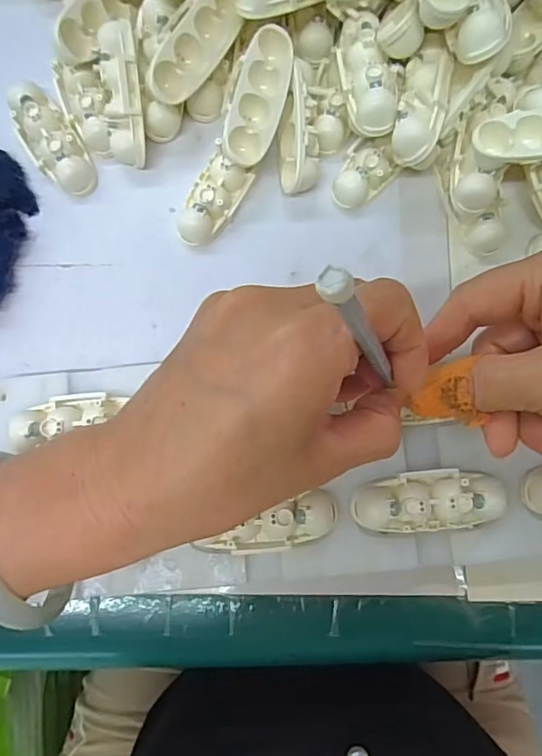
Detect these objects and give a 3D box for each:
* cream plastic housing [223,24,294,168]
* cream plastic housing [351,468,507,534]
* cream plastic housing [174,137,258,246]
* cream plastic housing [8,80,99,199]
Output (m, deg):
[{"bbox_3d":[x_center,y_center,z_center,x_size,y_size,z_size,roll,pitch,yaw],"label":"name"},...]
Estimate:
[{"bbox_3d":[-0.008,-0.130,0.251,0.024,0.017,0.064,18,87,-26],"label":"cream plastic housing"},{"bbox_3d":[0.066,0.052,0.224,0.061,0.015,0.024,-6,84,1],"label":"cream plastic housing"},{"bbox_3d":[-0.028,-0.088,0.261,0.023,0.012,0.047,30,85,4],"label":"cream plastic housing"},{"bbox_3d":[-0.109,-0.119,0.266,0.024,0.016,0.058,-32,84,-2],"label":"cream plastic housing"}]

